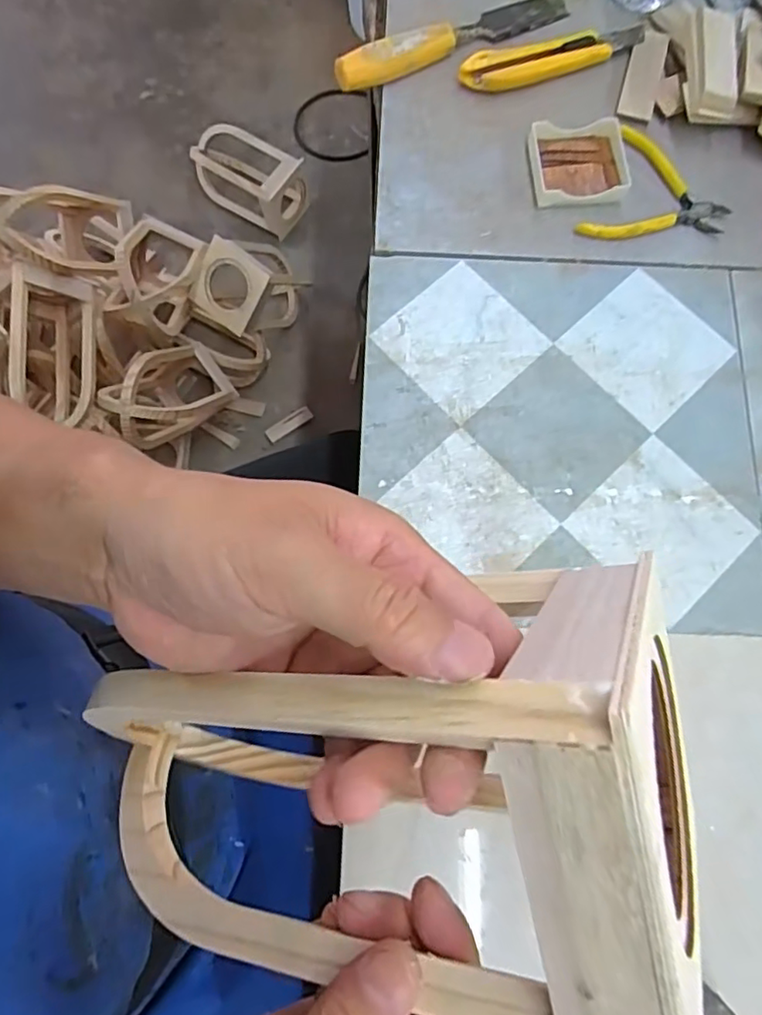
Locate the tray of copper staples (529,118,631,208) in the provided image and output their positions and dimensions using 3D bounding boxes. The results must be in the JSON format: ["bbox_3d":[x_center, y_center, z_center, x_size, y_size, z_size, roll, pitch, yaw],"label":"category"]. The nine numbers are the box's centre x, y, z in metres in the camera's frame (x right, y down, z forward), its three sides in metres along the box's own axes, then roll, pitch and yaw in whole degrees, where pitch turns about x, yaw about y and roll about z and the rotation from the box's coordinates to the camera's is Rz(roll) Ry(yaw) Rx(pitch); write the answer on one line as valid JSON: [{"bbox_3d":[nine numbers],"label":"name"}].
[{"bbox_3d":[0.171,-0.296,0.503,0.081,0.012,0.076,-4,76,0],"label":"tray of copper staples"}]

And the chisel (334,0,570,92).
[{"bbox_3d":[0.066,-0.426,0.522,0.225,0.020,0.034,-26,77,-6],"label":"chisel"}]

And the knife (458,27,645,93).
[{"bbox_3d":[0.153,-0.405,0.521,0.172,0.016,0.035,-16,76,-3],"label":"knife"}]

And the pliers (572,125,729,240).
[{"bbox_3d":[0.237,-0.260,0.493,0.108,0.011,0.111,25,78,7],"label":"pliers"}]

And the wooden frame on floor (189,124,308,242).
[{"bbox_3d":[-0.295,-0.745,1.302,0.266,0.130,0.139,31,77,8],"label":"wooden frame on floor"}]

